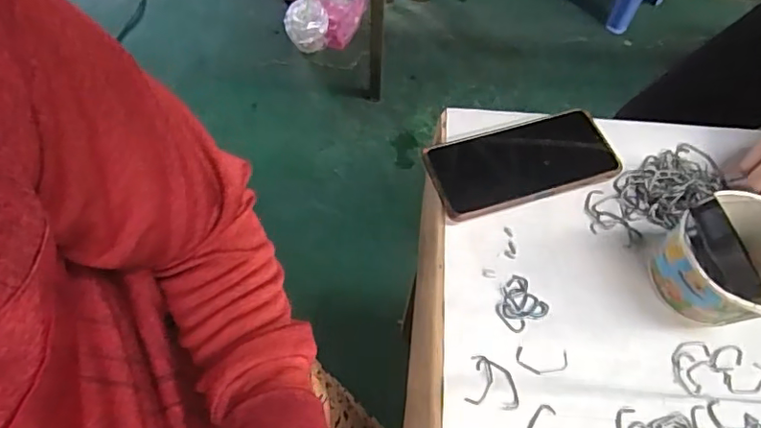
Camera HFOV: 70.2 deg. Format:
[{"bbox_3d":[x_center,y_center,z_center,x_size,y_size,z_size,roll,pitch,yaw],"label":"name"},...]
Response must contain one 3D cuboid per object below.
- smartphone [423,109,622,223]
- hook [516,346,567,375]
[{"bbox_3d":[0.129,-0.047,0.497,0.167,0.013,0.079,-16,65,-7],"label":"smartphone"},{"bbox_3d":[0.128,0.116,0.427,0.040,0.004,0.020,4,65,3],"label":"hook"}]

